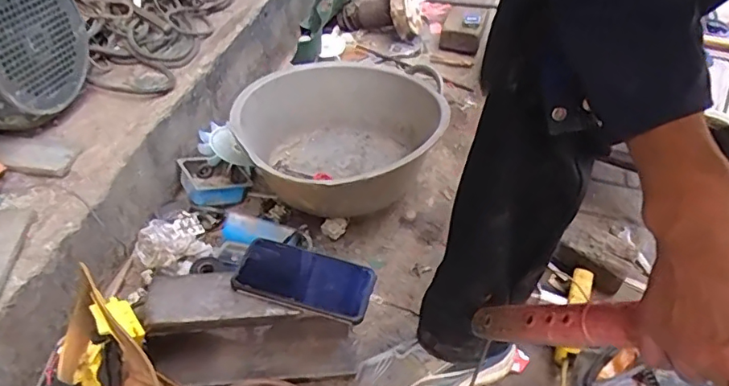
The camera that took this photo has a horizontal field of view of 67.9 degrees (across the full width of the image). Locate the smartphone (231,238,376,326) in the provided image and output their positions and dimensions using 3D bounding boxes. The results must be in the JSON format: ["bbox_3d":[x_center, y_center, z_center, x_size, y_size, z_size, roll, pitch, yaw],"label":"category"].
[{"bbox_3d":[-0.073,0.106,0.667,0.160,0.008,0.086,18,44,3],"label":"smartphone"}]

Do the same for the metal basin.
[{"bbox_3d":[-0.021,-0.104,1.008,0.366,0.164,0.366,0,43,0],"label":"metal basin"}]

